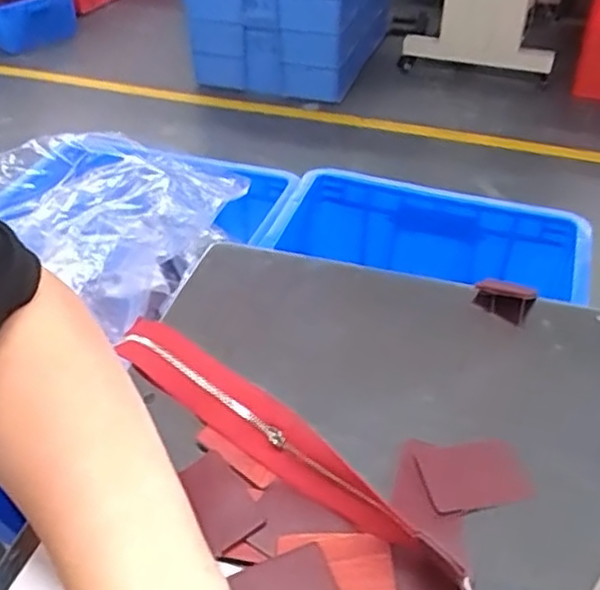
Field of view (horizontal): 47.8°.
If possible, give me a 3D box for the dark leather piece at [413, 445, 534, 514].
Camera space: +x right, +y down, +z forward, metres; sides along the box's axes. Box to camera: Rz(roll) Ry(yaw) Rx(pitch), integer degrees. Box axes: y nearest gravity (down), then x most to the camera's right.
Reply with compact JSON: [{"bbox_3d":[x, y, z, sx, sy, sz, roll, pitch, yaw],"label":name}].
[{"bbox_3d":[0.088,0.090,0.343,0.051,0.004,0.035,-10,44,-3],"label":"dark leather piece"}]

